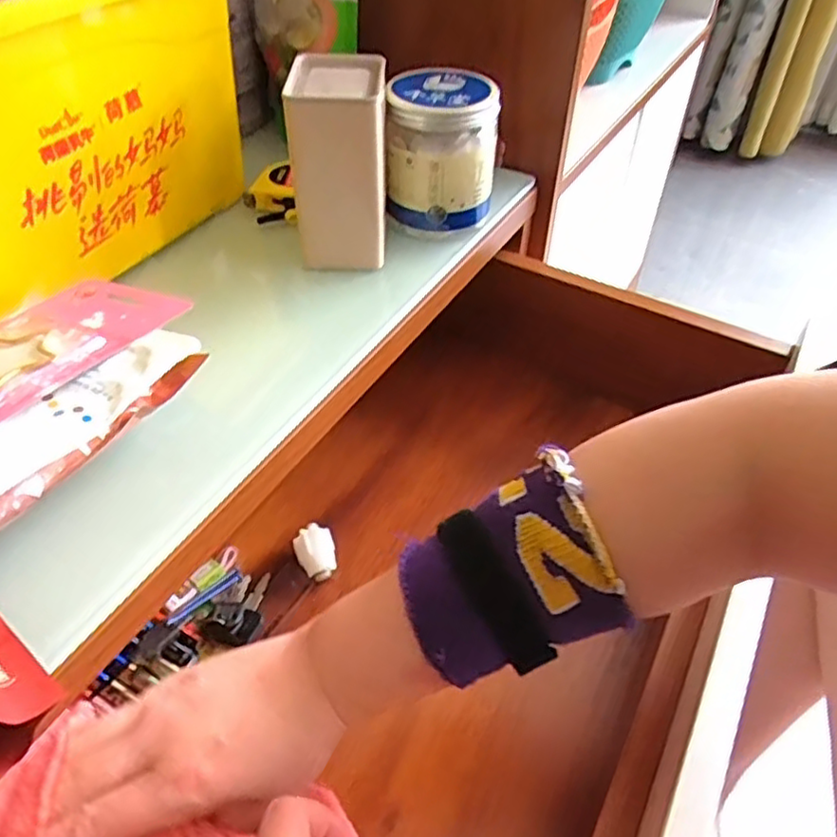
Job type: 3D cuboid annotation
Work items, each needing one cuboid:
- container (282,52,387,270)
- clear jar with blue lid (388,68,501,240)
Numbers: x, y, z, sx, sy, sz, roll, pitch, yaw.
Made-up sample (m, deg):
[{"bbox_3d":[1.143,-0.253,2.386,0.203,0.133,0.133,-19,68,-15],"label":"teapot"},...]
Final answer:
[{"bbox_3d":[-0.054,-0.181,0.477,0.066,0.121,0.081,0,46,-1],"label":"container"},{"bbox_3d":[0.019,-0.204,0.514,0.083,0.095,0.084,2,46,1],"label":"clear jar with blue lid"}]

